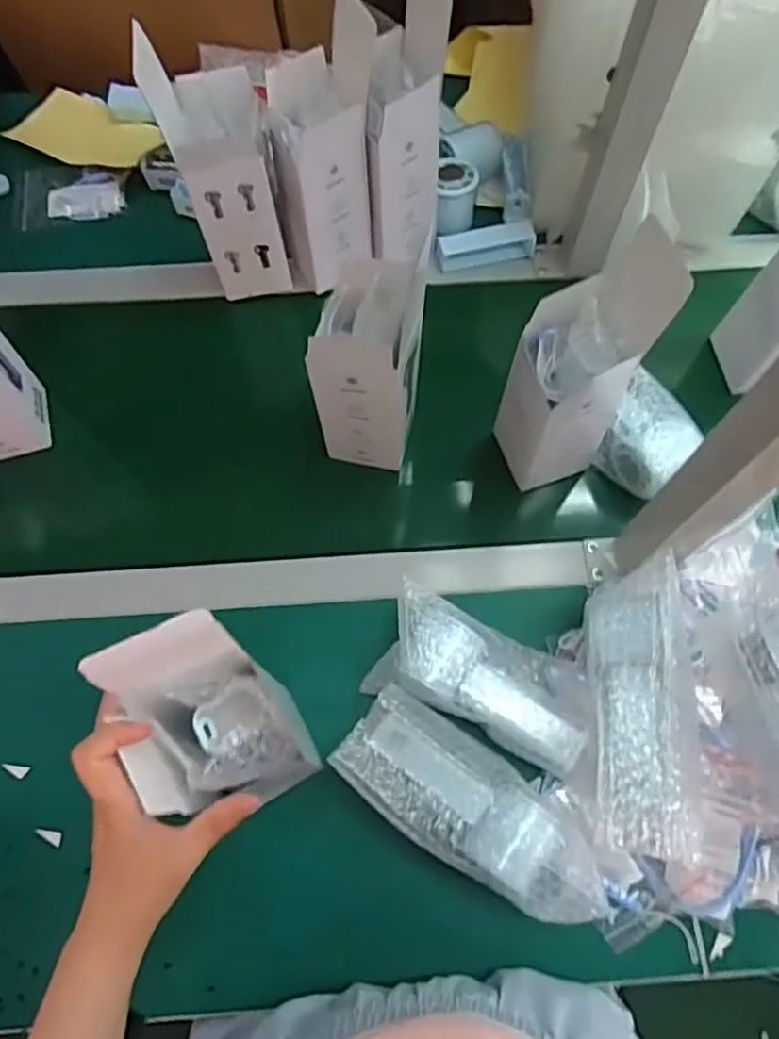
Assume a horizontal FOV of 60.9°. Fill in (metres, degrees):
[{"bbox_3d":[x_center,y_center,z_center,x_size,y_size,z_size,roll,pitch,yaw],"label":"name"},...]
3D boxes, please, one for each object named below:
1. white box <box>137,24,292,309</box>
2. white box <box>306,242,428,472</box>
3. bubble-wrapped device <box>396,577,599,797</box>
[{"bbox_3d":[-0.149,-0.316,0.606,0.079,0.228,0.087,-16,71,-4],"label":"white box"},{"bbox_3d":[-0.013,-0.126,0.558,0.078,0.178,0.093,11,72,5],"label":"white box"},{"bbox_3d":[0.085,0.127,0.528,0.196,0.053,0.084,34,75,-2],"label":"bubble-wrapped device"}]

